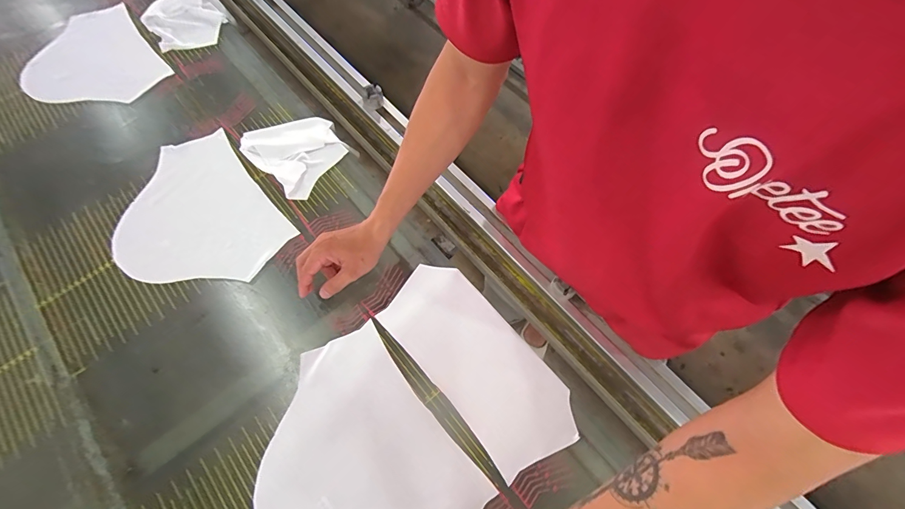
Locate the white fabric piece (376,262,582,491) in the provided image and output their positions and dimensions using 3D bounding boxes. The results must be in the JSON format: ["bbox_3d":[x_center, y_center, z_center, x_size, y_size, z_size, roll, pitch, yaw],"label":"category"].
[{"bbox_3d":[0.034,0.154,0.583,0.143,0.007,0.316,-37,70,-19],"label":"white fabric piece"}]

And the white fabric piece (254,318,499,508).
[{"bbox_3d":[-0.128,0.268,0.507,0.234,0.013,0.296,-34,69,-21],"label":"white fabric piece"}]

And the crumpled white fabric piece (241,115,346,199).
[{"bbox_3d":[-0.286,-0.196,0.725,0.173,0.013,0.150,42,69,17],"label":"crumpled white fabric piece"}]

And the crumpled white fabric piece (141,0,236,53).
[{"bbox_3d":[-0.600,-0.537,0.884,0.166,0.016,0.189,-35,70,-18],"label":"crumpled white fabric piece"}]

